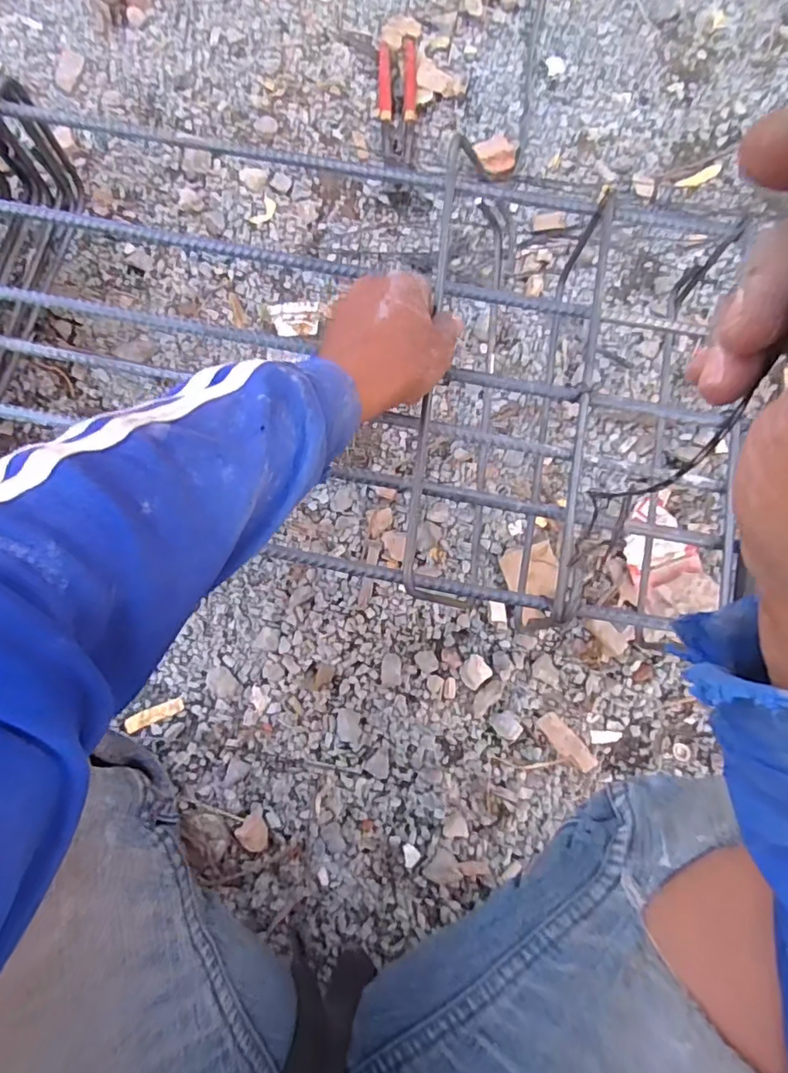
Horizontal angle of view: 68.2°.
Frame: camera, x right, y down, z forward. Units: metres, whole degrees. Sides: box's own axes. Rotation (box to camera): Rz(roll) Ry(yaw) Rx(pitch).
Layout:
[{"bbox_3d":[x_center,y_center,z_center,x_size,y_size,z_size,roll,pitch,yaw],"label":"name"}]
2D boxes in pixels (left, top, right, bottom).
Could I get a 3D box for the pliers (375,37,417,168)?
[{"bbox_3d":[0.004,-0.540,0.719,0.048,0.011,0.174,2,78,-2],"label":"pliers"}]

